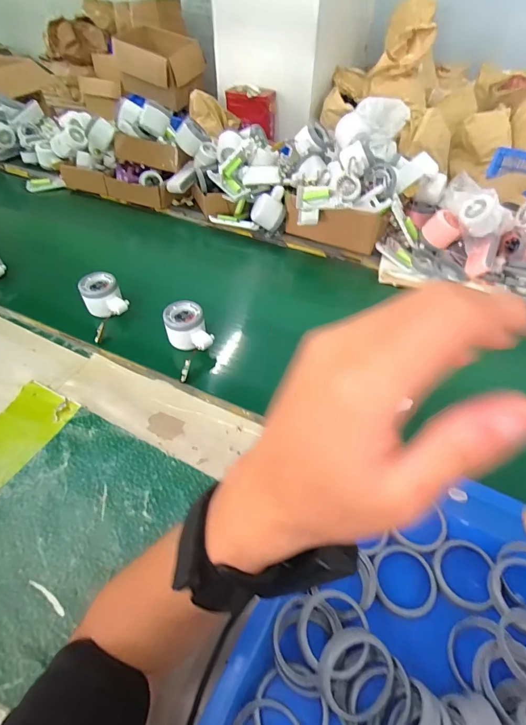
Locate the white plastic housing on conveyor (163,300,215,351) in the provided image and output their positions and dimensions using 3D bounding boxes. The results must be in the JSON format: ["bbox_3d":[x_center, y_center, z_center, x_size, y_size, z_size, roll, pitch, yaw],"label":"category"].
[{"bbox_3d":[-0.114,-0.053,0.567,0.058,0.041,0.081,-17,51,-17],"label":"white plastic housing on conveyor"}]

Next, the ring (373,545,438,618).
[{"bbox_3d":[0.131,0.200,0.349,0.058,0.010,0.058,1,48,-1],"label":"ring"}]

